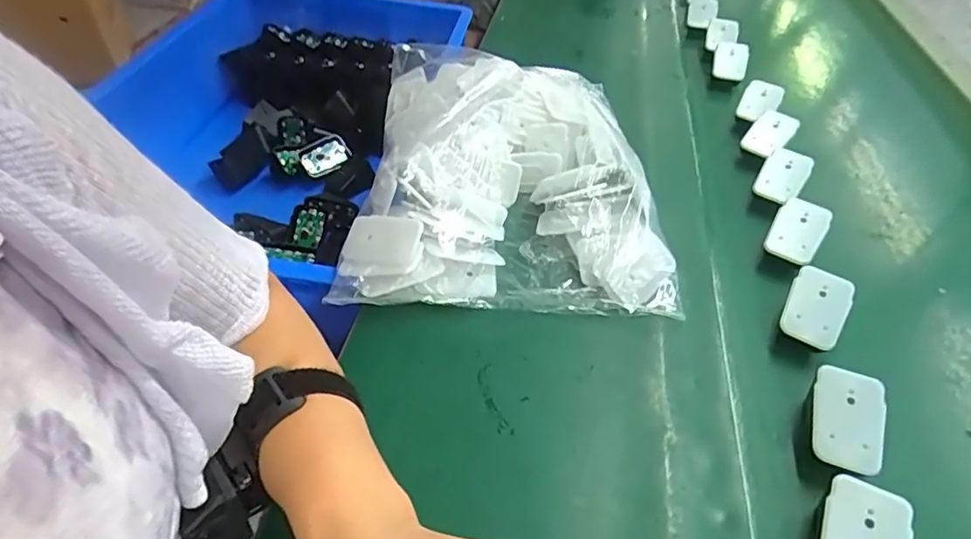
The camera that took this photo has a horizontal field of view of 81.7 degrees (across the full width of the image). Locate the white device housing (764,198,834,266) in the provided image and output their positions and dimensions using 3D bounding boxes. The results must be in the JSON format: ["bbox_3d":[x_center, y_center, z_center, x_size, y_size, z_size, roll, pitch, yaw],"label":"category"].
[{"bbox_3d":[0.289,-0.036,0.518,0.044,0.012,0.061,31,77,16],"label":"white device housing"}]

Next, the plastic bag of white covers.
[{"bbox_3d":[0.023,-0.105,0.561,0.287,0.084,0.342,3,45,-2],"label":"plastic bag of white covers"}]

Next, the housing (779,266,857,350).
[{"bbox_3d":[0.267,0.030,0.453,0.045,0.011,0.062,28,78,20],"label":"housing"}]

